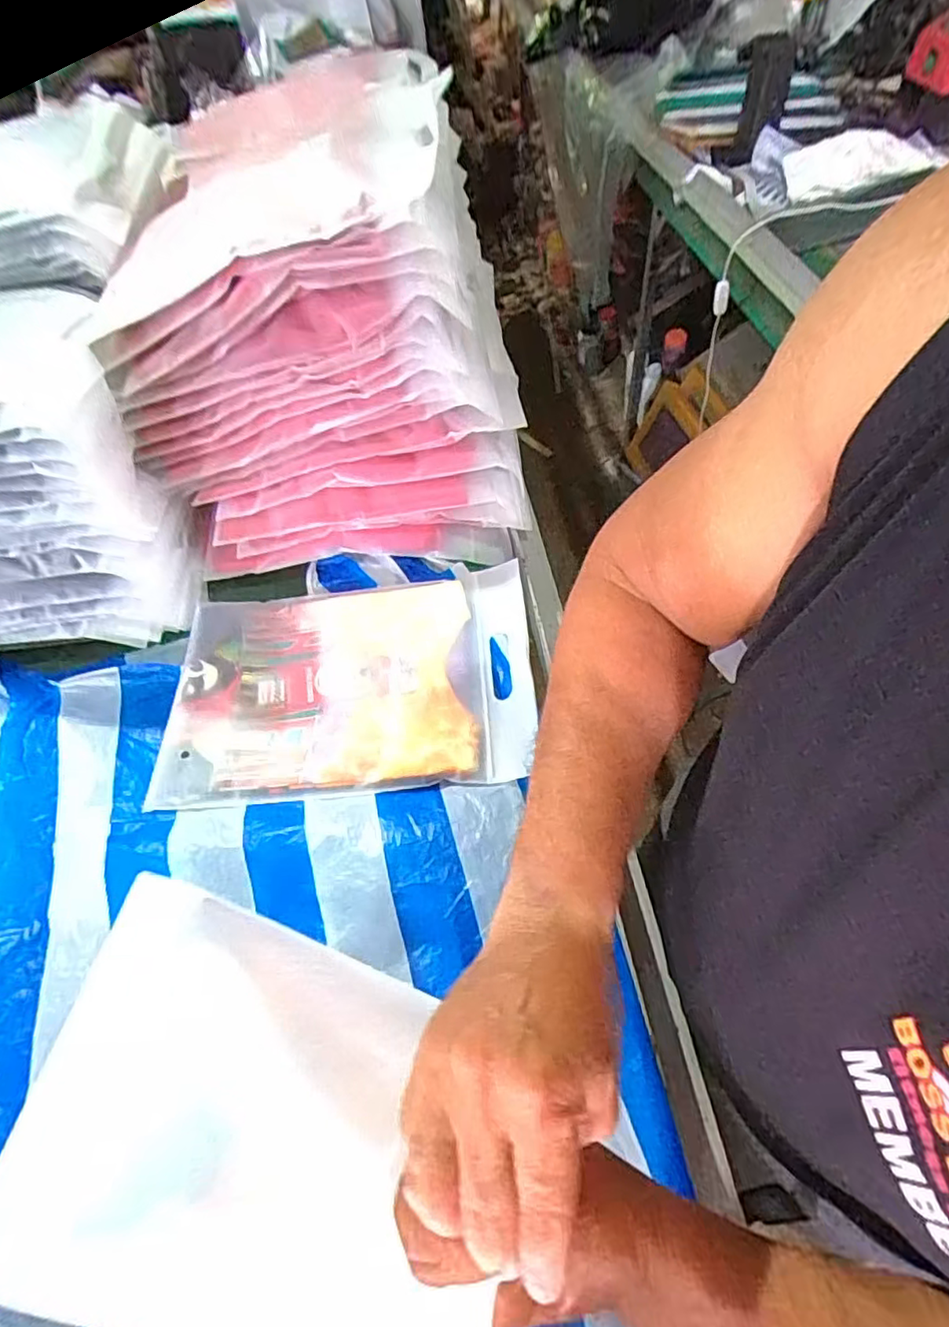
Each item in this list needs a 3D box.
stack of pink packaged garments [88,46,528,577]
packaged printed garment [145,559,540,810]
[{"bbox_3d":[-0.157,-0.318,0.648,0.363,0.335,0.257,-7,55,1],"label":"stack of pink packaged garments"},{"bbox_3d":[-0.123,0.012,0.617,0.355,0.021,0.244,-5,55,2],"label":"packaged printed garment"}]

